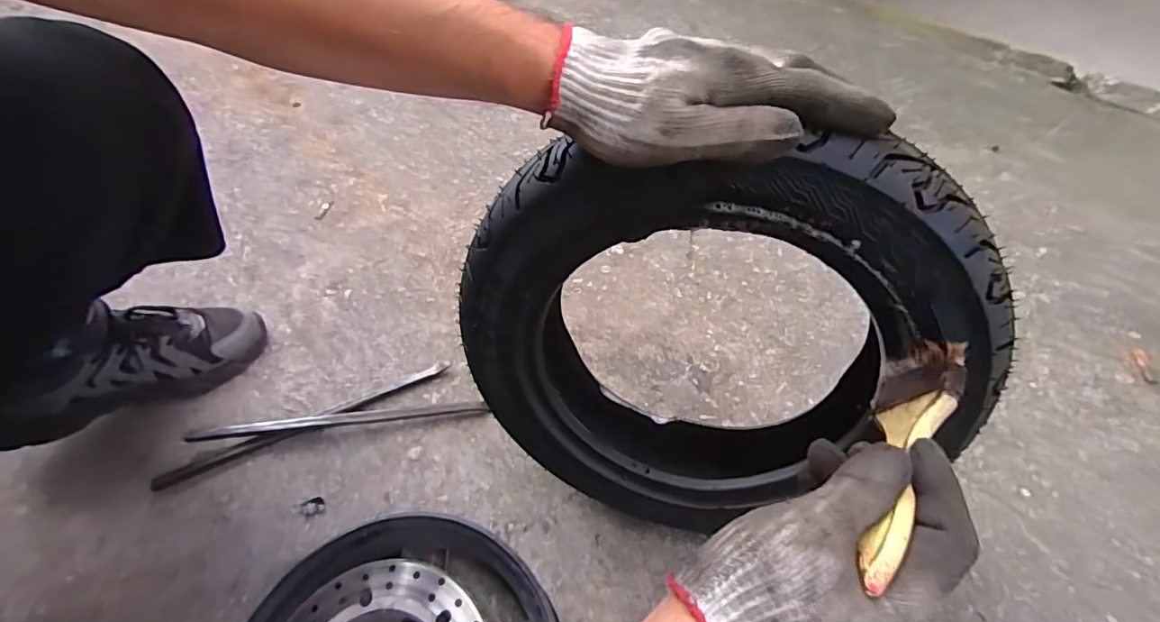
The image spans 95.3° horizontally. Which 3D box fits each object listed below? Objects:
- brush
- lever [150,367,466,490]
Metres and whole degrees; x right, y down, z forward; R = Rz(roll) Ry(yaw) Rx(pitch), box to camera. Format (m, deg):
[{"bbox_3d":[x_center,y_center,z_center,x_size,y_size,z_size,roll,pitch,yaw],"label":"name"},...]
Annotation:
[{"bbox_3d":[0.174,0.074,0.283,0.029,0.041,0.166,26,47,21],"label":"brush"},{"bbox_3d":[-0.313,0.126,0.605,0.331,0.014,0.016,-21,55,-13],"label":"lever"}]

